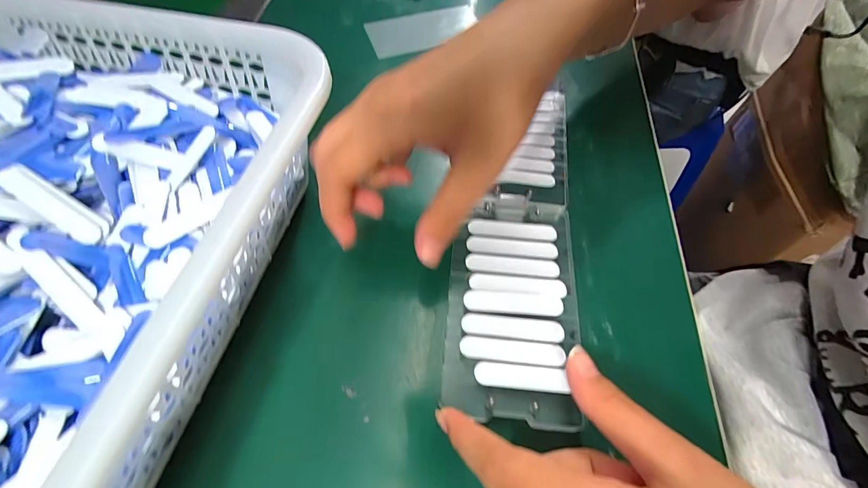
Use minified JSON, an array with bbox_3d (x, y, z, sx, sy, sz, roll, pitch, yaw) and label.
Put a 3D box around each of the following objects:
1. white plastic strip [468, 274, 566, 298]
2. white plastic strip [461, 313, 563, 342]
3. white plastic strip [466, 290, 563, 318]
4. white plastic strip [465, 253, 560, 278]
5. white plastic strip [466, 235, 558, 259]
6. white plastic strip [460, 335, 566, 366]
[{"bbox_3d":[0.046,0.021,0.209,0.051,0.004,0.011,6,59,3],"label":"white plastic strip"},{"bbox_3d":[0.040,0.042,0.197,0.051,0.004,0.012,4,59,3],"label":"white plastic strip"},{"bbox_3d":[0.042,0.030,0.203,0.051,0.004,0.012,3,59,2],"label":"white plastic strip"},{"bbox_3d":[0.044,0.011,0.215,0.051,0.004,0.011,5,59,3],"label":"white plastic strip"},{"bbox_3d":[0.045,0.001,0.221,0.051,0.004,0.011,5,59,3],"label":"white plastic strip"},{"bbox_3d":[0.039,0.052,0.190,0.050,0.004,0.012,5,59,3],"label":"white plastic strip"}]

